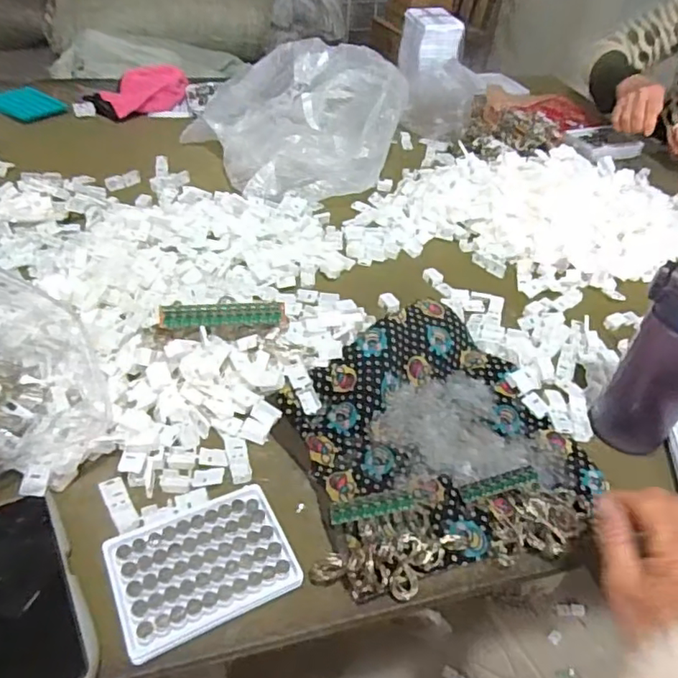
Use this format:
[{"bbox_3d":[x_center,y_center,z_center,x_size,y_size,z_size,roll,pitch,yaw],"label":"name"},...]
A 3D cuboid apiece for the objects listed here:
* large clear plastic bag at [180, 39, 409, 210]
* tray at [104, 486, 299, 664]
[{"bbox_3d":[-0.061,-0.374,0.954,0.299,0.151,0.341,-19,47,-25],"label":"large clear plastic bag"},{"bbox_3d":[-0.106,0.172,0.437,0.129,0.011,0.097,-17,46,-23],"label":"tray"}]

